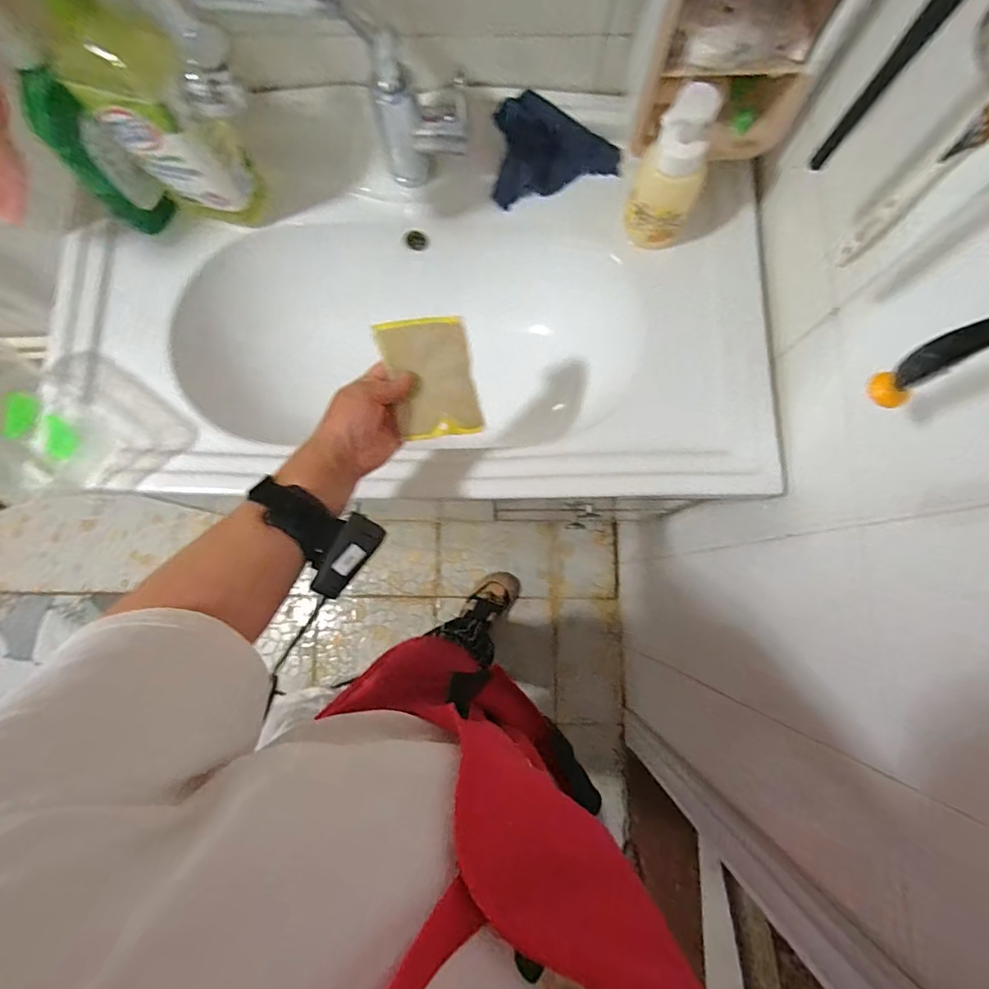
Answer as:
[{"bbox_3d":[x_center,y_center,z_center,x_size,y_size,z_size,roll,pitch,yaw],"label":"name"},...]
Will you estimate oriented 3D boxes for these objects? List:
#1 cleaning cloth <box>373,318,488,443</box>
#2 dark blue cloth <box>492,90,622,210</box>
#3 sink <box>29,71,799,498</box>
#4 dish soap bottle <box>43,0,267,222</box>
[{"bbox_3d":[-0.059,-0.108,0.469,0.081,0.011,0.107,-12,98,-16],"label":"cleaning cloth"},{"bbox_3d":[0.066,-0.410,0.587,0.147,0.013,0.098,-15,122,4],"label":"dark blue cloth"},{"bbox_3d":[-0.090,-0.227,0.610,0.791,0.155,0.454,0,80,0],"label":"sink"},{"bbox_3d":[-0.322,-0.366,0.480,0.102,0.271,0.079,-37,82,-6],"label":"dish soap bottle"}]

